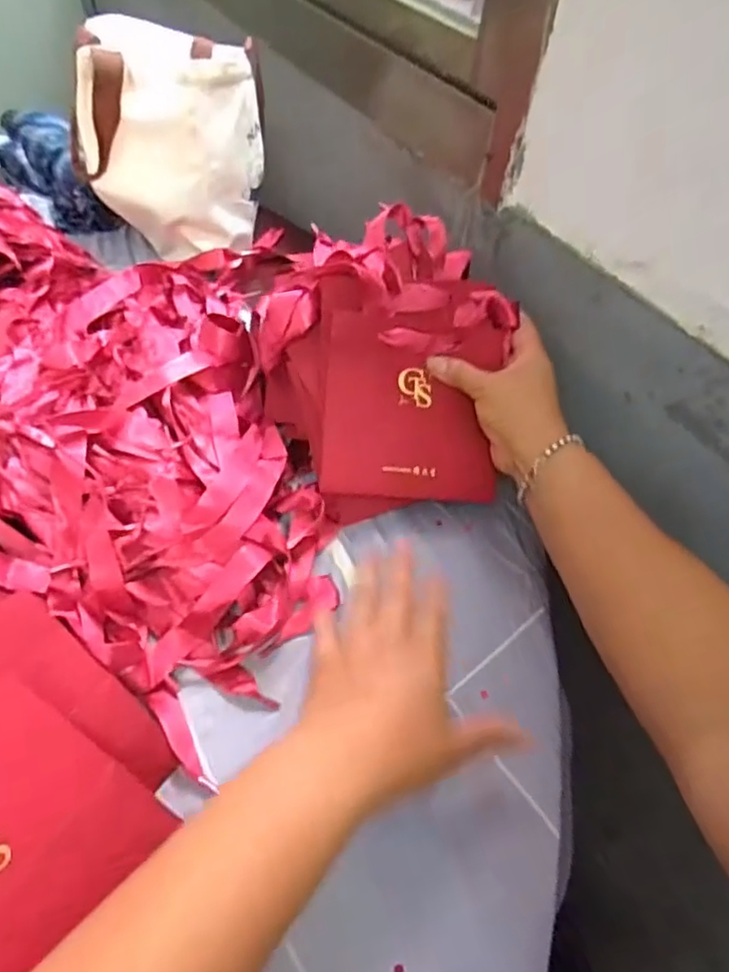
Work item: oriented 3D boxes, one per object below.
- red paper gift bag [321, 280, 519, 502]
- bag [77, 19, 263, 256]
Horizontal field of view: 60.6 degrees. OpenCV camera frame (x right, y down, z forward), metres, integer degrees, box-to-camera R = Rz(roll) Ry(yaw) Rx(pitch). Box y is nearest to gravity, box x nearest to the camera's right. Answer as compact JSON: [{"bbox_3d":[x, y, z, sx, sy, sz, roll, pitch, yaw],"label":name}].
[{"bbox_3d":[0.041,-0.075,0.493,0.138,0.169,0.023,2,6,-9],"label":"red paper gift bag"},{"bbox_3d":[-0.204,-0.365,0.662,0.182,0.176,0.153,-7,51,-12],"label":"bag"}]

